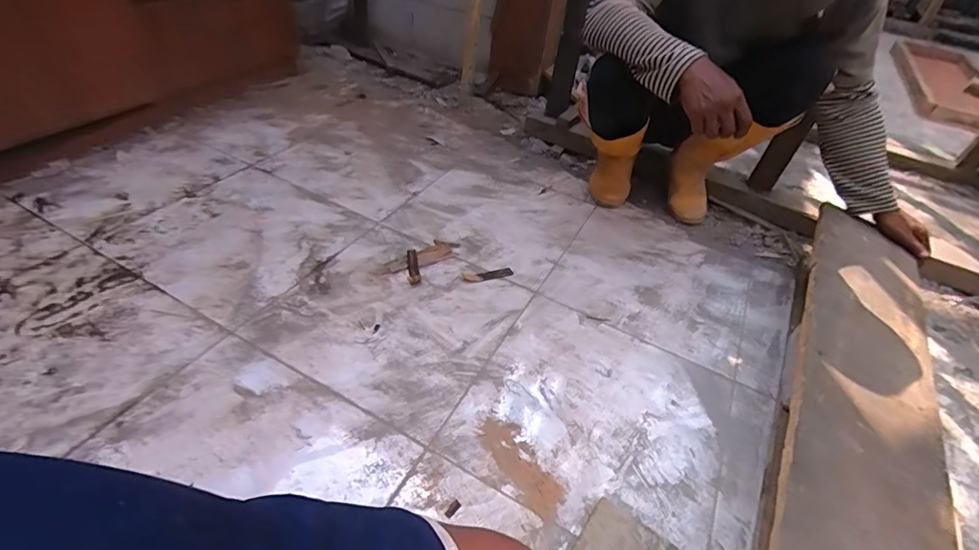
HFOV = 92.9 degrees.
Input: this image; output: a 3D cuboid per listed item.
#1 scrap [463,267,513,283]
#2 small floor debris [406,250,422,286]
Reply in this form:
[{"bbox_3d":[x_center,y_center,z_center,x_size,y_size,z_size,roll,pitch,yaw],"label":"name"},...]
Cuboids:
[{"bbox_3d":[-0.003,0.000,0.991,0.105,0.005,0.031,-6,44,-14],"label":"scrap"},{"bbox_3d":[-0.159,-0.018,0.973,0.024,0.013,0.084,-6,62,-13],"label":"small floor debris"}]

